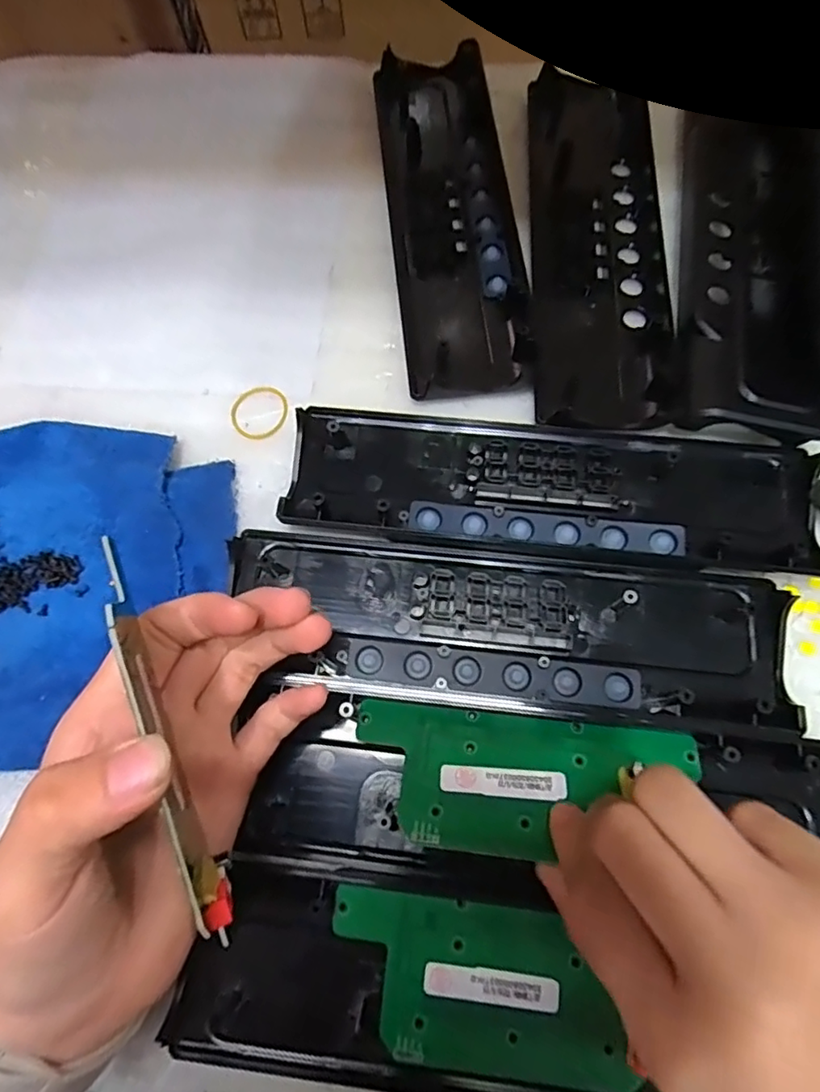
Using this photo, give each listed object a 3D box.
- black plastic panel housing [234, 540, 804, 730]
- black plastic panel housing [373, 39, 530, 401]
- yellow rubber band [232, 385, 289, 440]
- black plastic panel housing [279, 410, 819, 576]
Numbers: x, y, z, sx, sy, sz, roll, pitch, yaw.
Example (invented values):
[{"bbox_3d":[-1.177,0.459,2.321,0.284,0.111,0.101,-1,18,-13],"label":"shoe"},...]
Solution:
[{"bbox_3d":[0.041,0.037,0.258,0.240,0.013,0.066,6,71,3],"label":"black plastic panel housing"},{"bbox_3d":[0.022,-0.193,0.329,0.065,0.024,0.231,-6,70,-1],"label":"black plastic panel housing"},{"bbox_3d":[-0.079,-0.072,0.303,0.030,0.004,0.029,0,70,1],"label":"yellow rubber band"},{"bbox_3d":[0.066,-0.028,0.277,0.244,0.014,0.062,6,71,3],"label":"black plastic panel housing"}]

